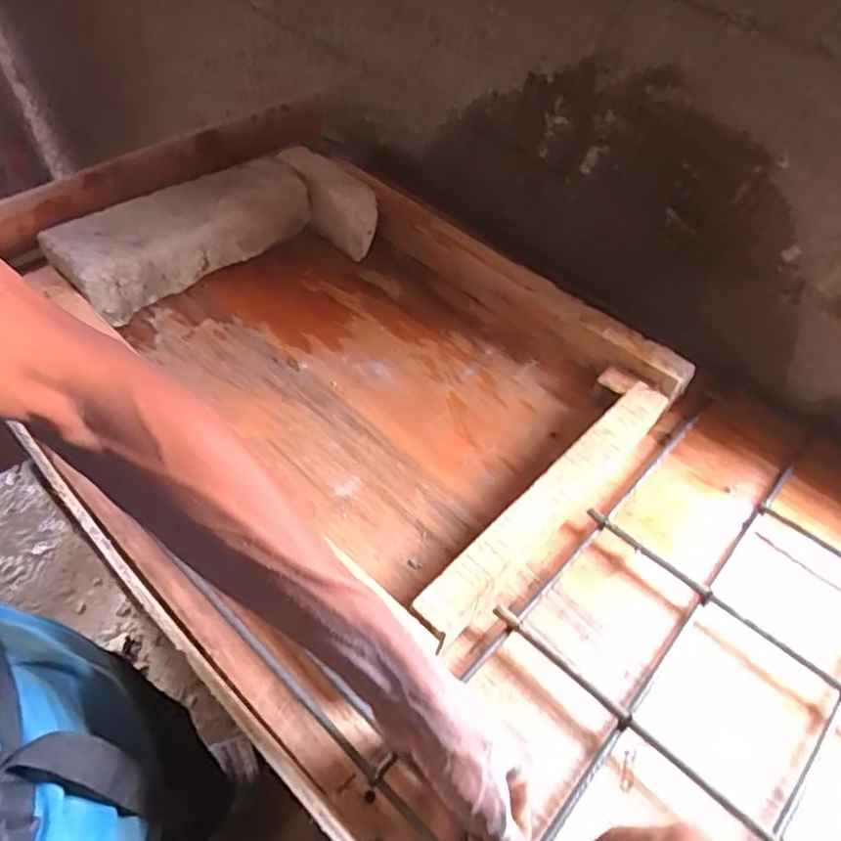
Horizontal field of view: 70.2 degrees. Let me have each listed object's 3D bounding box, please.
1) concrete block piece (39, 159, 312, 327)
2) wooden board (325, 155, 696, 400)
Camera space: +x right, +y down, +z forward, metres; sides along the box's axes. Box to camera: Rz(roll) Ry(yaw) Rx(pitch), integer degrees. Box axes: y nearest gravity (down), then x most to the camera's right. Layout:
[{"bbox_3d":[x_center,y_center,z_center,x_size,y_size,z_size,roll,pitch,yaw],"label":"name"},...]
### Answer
[{"bbox_3d":[-0.268,-0.217,0.699,0.105,0.085,0.297,38,58,23],"label":"concrete block piece"},{"bbox_3d":[0.074,-0.181,0.726,0.538,0.054,0.057,39,58,23],"label":"wooden board"}]

